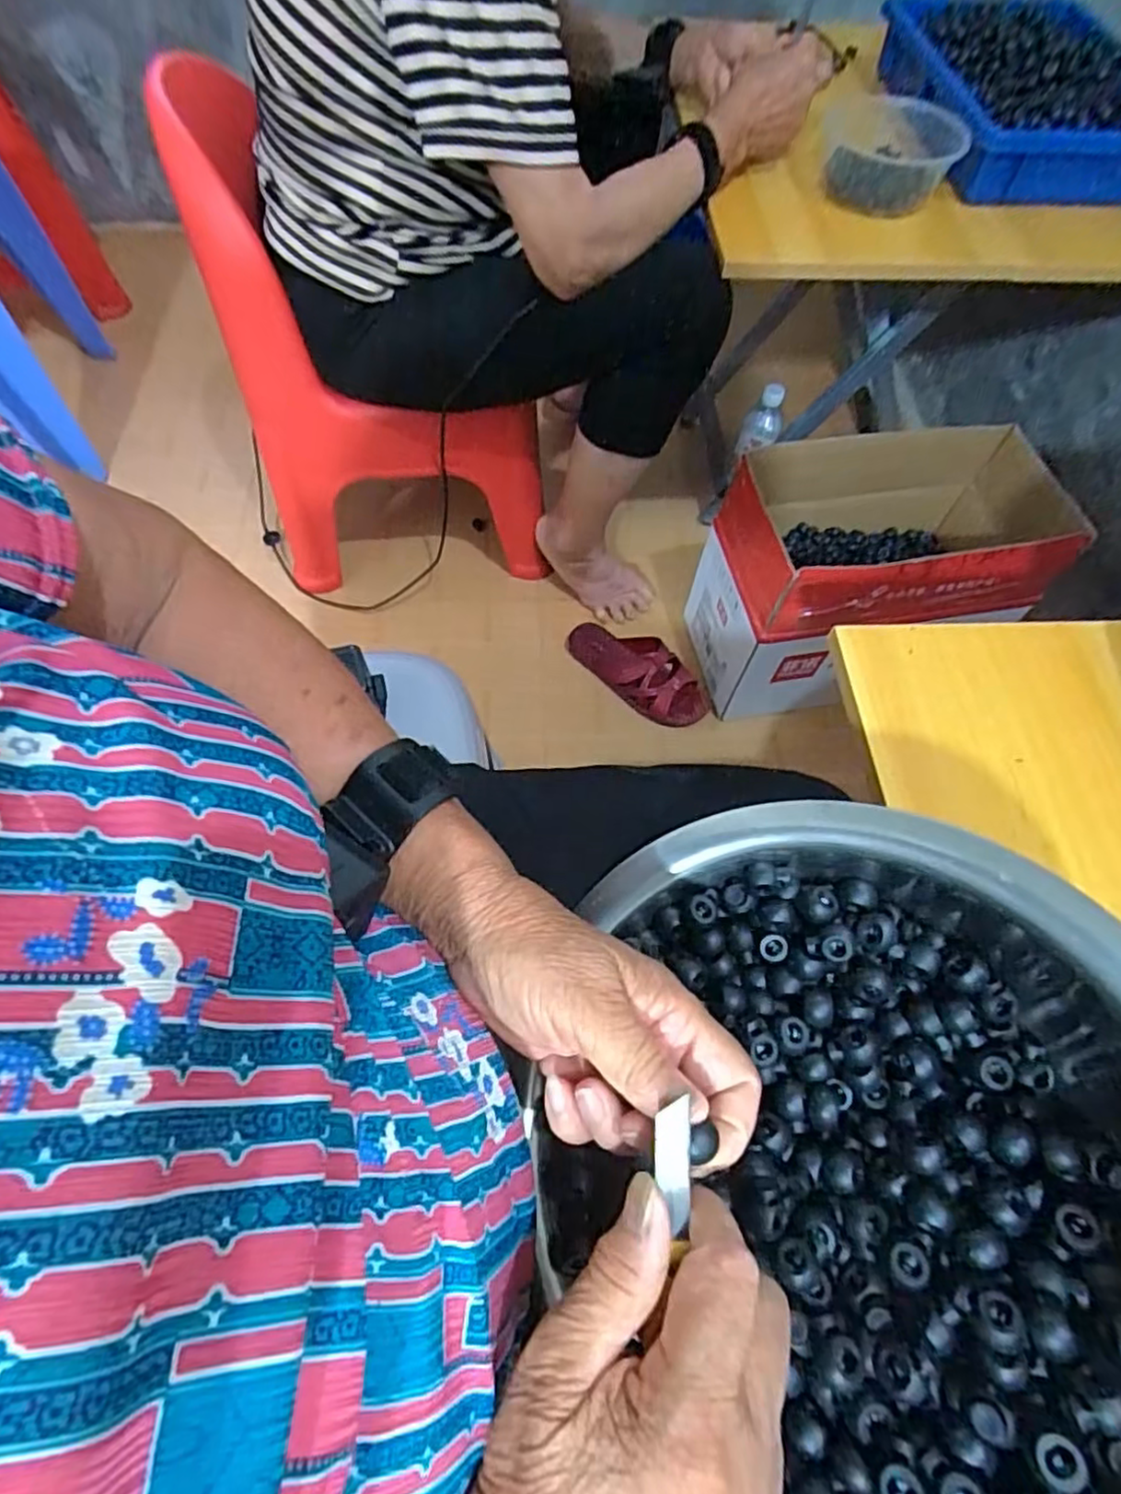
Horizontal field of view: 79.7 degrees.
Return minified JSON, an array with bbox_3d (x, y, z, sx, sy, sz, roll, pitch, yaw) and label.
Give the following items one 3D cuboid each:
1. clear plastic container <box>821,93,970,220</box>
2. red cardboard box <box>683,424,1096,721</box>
[{"bbox_3d":[0.366,-0.667,0.750,0.147,0.057,0.166,19,64,7],"label":"clear plastic container"},{"bbox_3d":[0.441,-0.241,0.932,0.442,0.280,0.243,-9,64,-7],"label":"red cardboard box"}]

